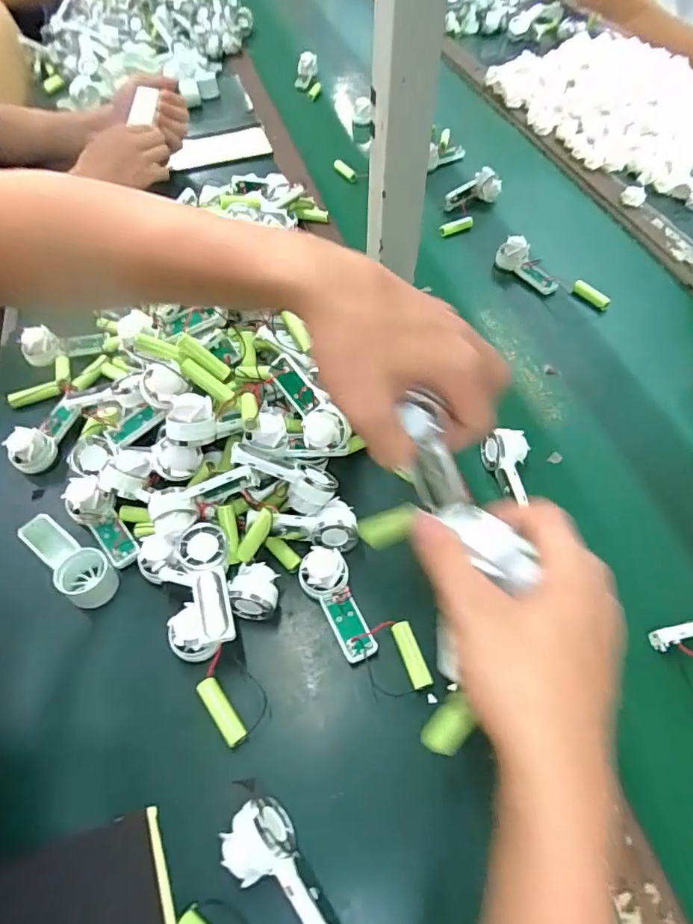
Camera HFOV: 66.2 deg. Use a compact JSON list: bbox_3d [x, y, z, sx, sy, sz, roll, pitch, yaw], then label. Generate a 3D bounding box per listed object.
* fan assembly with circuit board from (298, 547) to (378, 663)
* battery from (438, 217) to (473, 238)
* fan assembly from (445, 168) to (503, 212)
[{"bbox_3d":[-0.007,0.111,0.420,0.036,0.020,0.090,-22,71,-15],"label":"fan assembly with circuit board"},{"bbox_3d":[0.157,-0.337,0.764,0.054,0.015,0.015,-23,59,-16],"label":"battery"},{"bbox_3d":[0.186,-0.402,0.794,0.088,0.039,0.030,-21,57,2],"label":"fan assembly"}]

